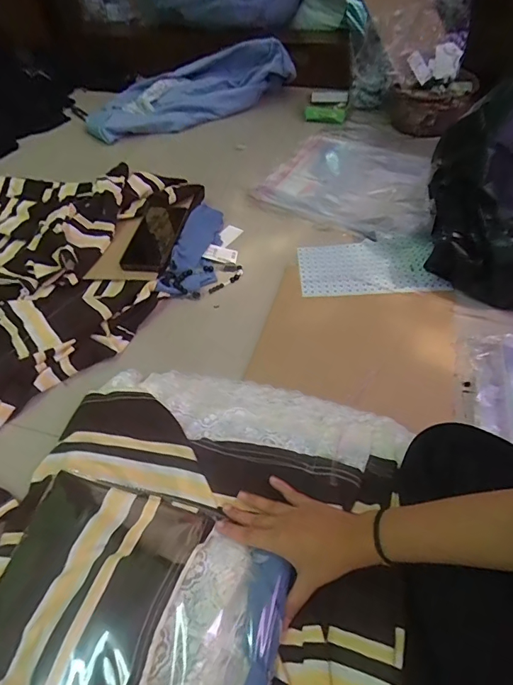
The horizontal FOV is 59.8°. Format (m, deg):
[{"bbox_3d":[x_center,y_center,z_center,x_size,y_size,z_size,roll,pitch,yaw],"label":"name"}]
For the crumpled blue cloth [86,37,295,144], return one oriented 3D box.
[{"bbox_3d":[-0.159,-0.559,1.017,0.467,0.111,0.144,-8,49,19],"label":"crumpled blue cloth"}]

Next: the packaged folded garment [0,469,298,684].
[{"bbox_3d":[-0.119,0.264,0.390,0.267,0.027,0.259,11,52,10],"label":"packaged folded garment"}]

